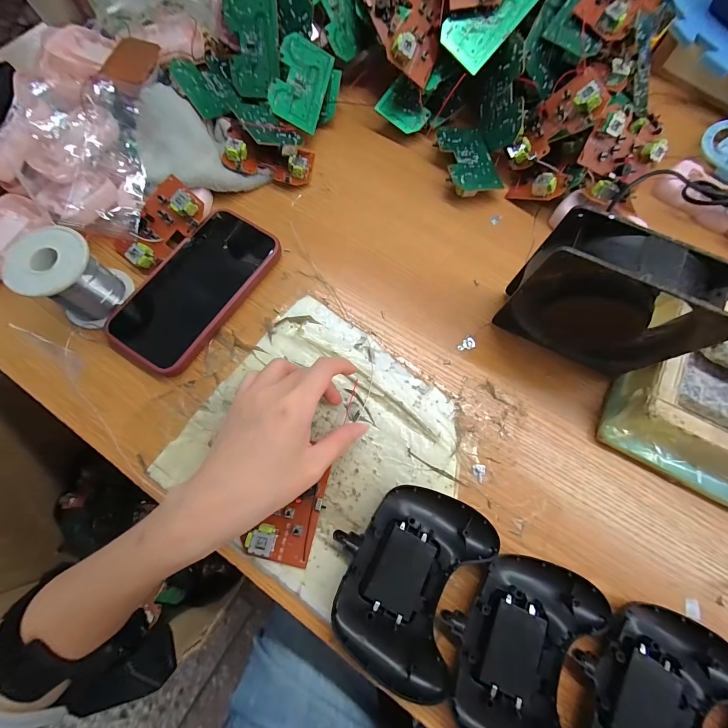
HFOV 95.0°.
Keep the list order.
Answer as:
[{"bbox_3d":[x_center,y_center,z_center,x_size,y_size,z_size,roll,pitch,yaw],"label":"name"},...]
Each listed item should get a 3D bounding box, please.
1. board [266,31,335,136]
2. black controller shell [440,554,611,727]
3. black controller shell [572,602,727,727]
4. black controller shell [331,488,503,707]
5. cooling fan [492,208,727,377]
[{"bbox_3d":[-0.069,-0.306,0.363,0.055,0.007,0.088,16,88,-25],"label":"board"},{"bbox_3d":[0.106,0.199,0.233,0.099,0.023,0.120,23,74,7],"label":"black controller shell"},{"bbox_3d":[0.191,0.229,0.226,0.098,0.021,0.122,33,75,9],"label":"black controller shell"},{"bbox_3d":[0.030,0.153,0.244,0.098,0.020,0.122,28,74,8],"label":"black controller shell"},{"bbox_3d":[0.180,-0.043,0.257,0.122,0.120,0.038,27,74,8],"label":"cooling fan"}]

